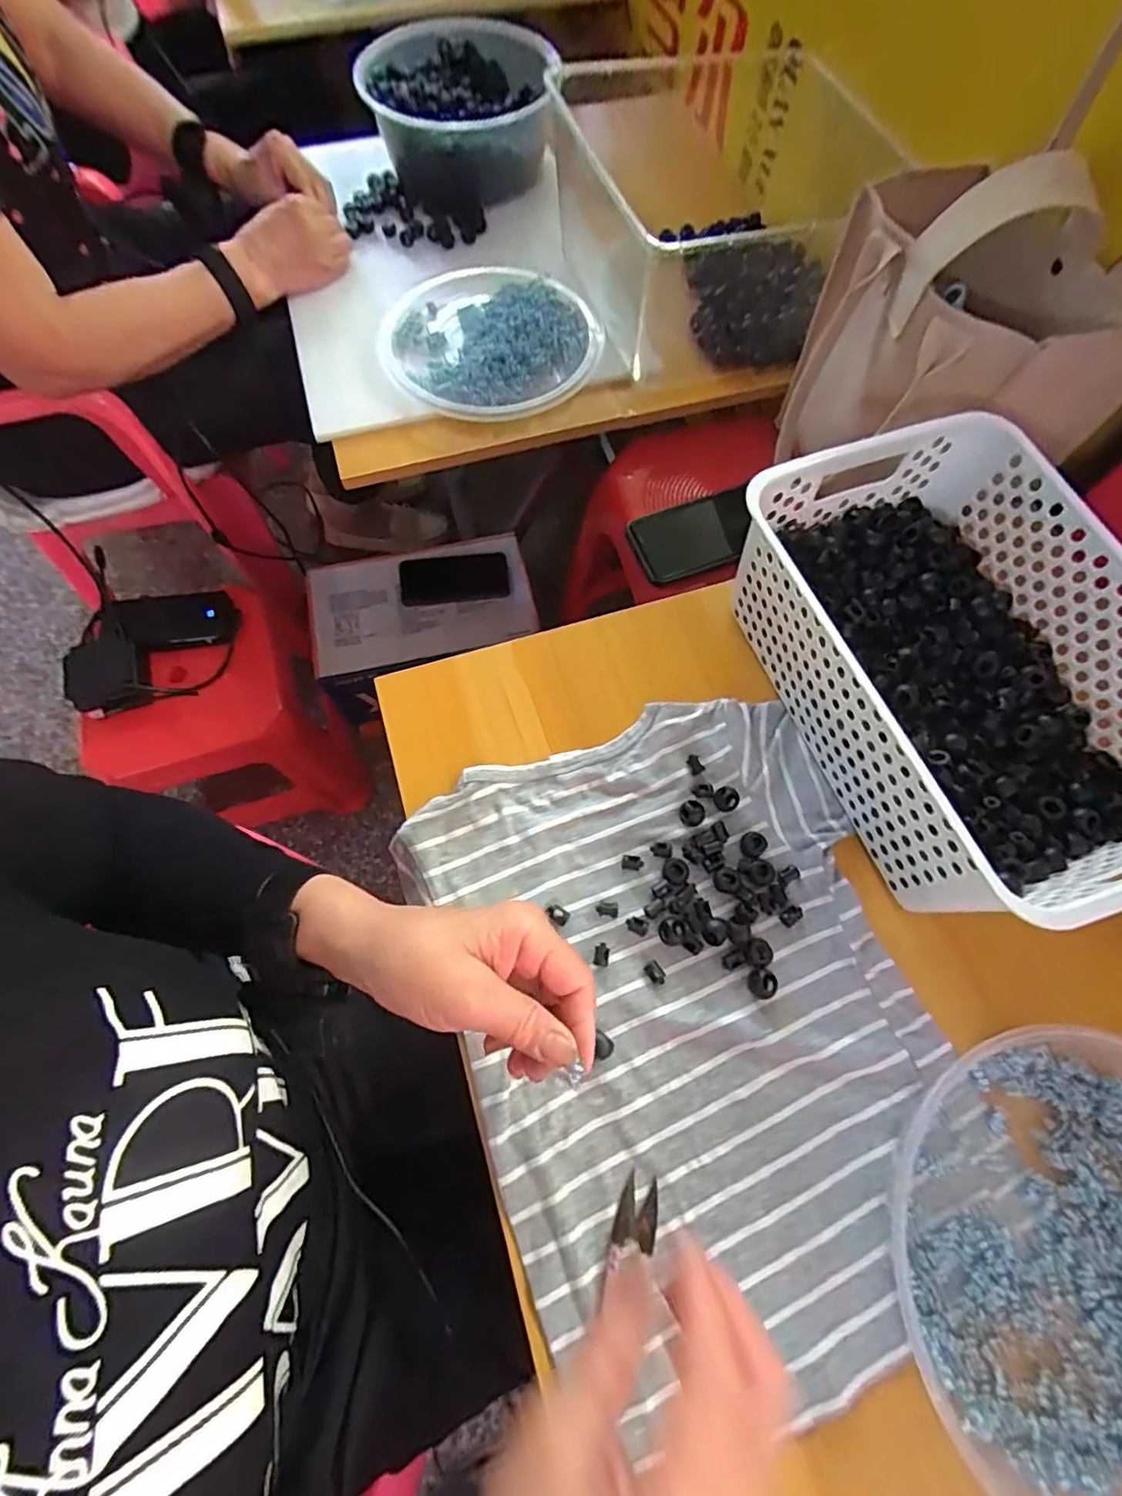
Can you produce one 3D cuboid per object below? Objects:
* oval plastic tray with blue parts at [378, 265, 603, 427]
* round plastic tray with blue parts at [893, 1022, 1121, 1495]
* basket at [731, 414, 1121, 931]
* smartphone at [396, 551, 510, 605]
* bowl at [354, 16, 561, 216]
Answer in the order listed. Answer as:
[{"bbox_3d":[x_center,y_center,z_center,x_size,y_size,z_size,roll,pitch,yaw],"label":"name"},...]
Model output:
[{"bbox_3d":[-0.075,-0.440,0.638,0.228,0.038,0.225,-38,74,-14],"label":"oval plastic tray with blue parts"},{"bbox_3d":[0.292,0.276,0.307,0.204,0.039,0.221,0,69,-1],"label":"round plastic tray with blue parts"},{"bbox_3d":[0.266,-0.052,0.396,0.201,0.113,0.299,-19,70,-8],"label":"basket"},{"bbox_3d":[-0.165,-0.266,0.912,0.164,0.014,0.085,-9,69,-4],"label":"smartphone"},{"bbox_3d":[-0.119,-0.777,0.729,0.234,0.092,0.234,-17,70,-7],"label":"bowl"}]

